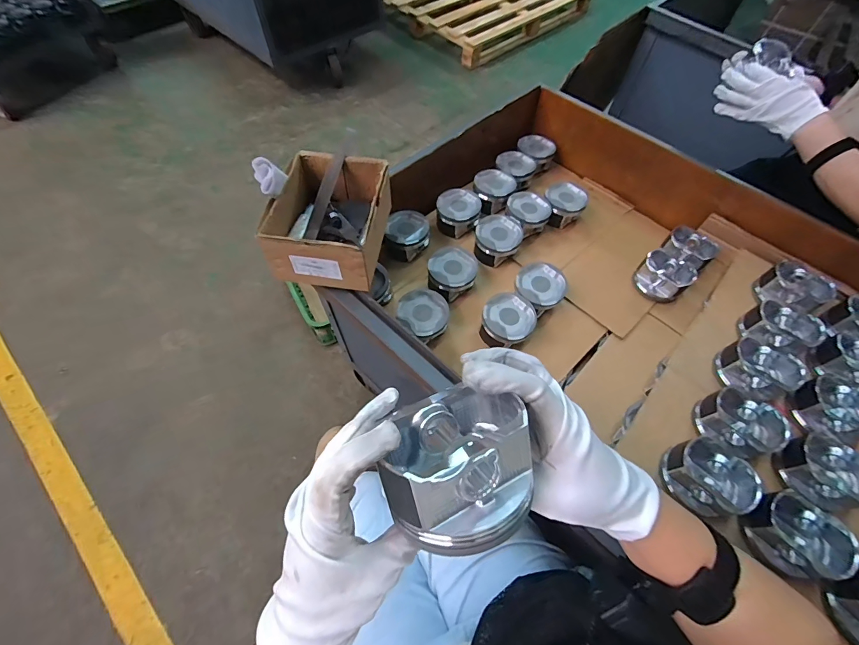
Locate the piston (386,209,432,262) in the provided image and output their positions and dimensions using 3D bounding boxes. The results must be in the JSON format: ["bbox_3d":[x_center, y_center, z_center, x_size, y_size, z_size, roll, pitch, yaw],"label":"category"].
[{"bbox_3d":[-0.043,-0.176,0.766,0.084,0.048,0.093,10,60,4],"label":"piston"}]

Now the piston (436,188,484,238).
[{"bbox_3d":[0.062,-0.234,0.803,0.090,0.056,0.093,1,60,-1],"label":"piston"}]

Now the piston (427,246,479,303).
[{"bbox_3d":[0.043,-0.094,0.718,0.088,0.051,0.095,1,60,-1],"label":"piston"}]

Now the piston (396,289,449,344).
[{"bbox_3d":[-0.013,-0.012,0.668,0.087,0.048,0.090,1,60,-1],"label":"piston"}]

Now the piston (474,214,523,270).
[{"bbox_3d":[0.138,-0.168,0.766,0.088,0.051,0.096,1,60,-1],"label":"piston"}]

